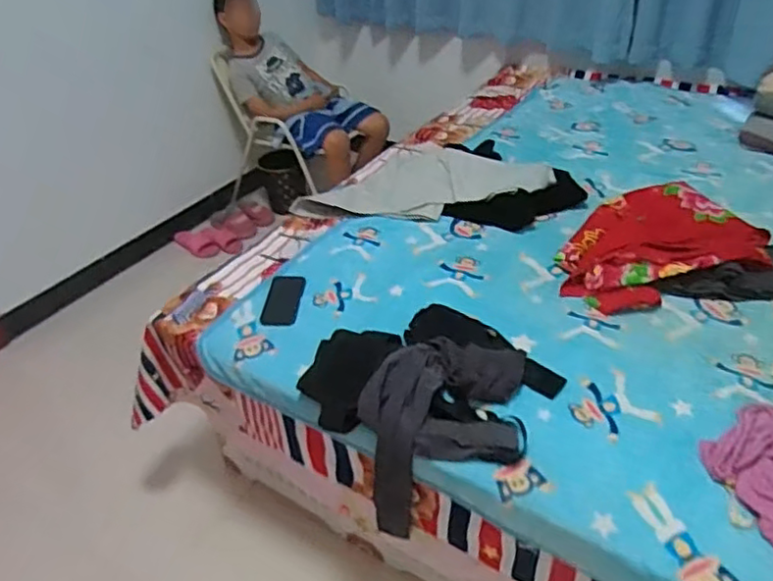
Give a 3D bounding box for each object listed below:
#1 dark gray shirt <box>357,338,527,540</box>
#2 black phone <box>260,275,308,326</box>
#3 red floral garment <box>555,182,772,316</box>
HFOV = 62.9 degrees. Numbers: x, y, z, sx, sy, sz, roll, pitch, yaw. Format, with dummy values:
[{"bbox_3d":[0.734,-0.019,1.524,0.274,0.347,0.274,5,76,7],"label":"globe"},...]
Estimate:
[{"bbox_3d":[0.113,0.283,1.269,0.300,0.309,0.255,2,38,7],"label":"dark gray shirt"},{"bbox_3d":[-0.243,0.020,1.494,0.084,0.014,0.172,5,43,2],"label":"black phone"},{"bbox_3d":[0.671,-0.121,1.512,0.419,0.078,0.577,22,44,28],"label":"red floral garment"}]

